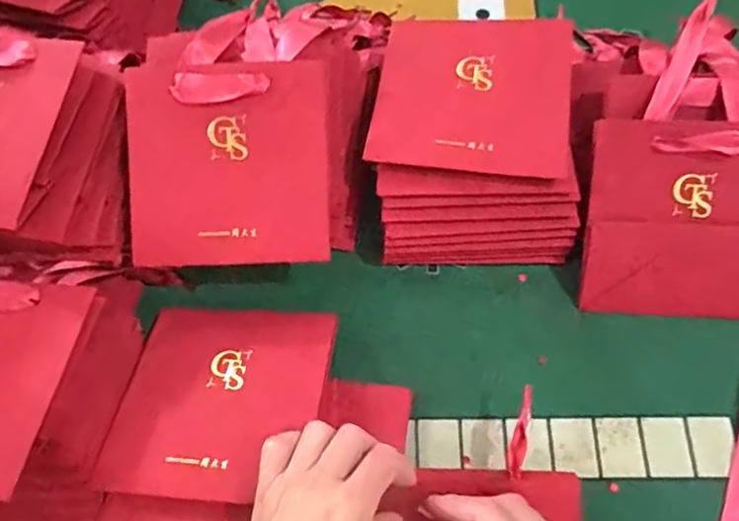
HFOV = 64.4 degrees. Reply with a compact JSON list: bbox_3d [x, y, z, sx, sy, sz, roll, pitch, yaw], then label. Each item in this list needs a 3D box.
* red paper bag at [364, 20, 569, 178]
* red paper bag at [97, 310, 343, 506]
[{"bbox_3d":[0.078,-0.128,0.437,0.140,0.010,0.138,7,69,5],"label":"red paper bag"},{"bbox_3d":[-0.101,0.094,0.407,0.137,0.008,0.140,3,51,8],"label":"red paper bag"}]

